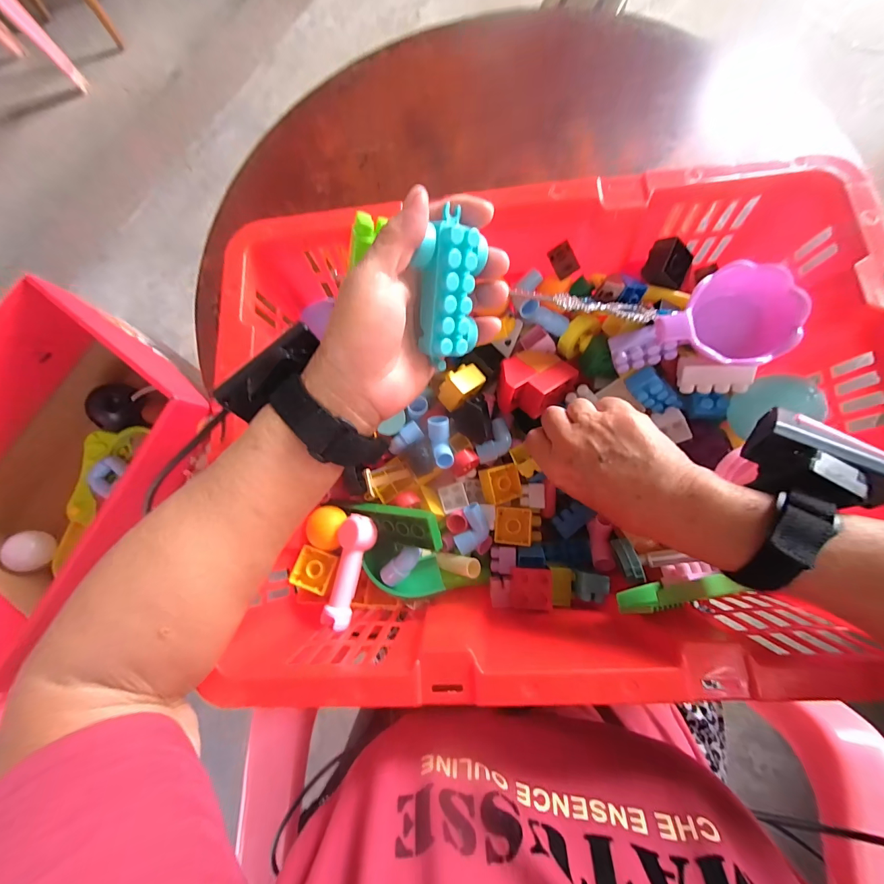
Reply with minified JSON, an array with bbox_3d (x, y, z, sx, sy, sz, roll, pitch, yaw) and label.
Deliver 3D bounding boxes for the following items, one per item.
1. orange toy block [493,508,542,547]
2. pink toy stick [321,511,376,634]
[{"bbox_3d":[0.071,0.078,0.346,0.044,0.028,0.033,2,78,6],"label":"orange toy block"},{"bbox_3d":[-0.077,0.104,0.305,0.028,0.015,0.087,12,79,8],"label":"pink toy stick"}]

